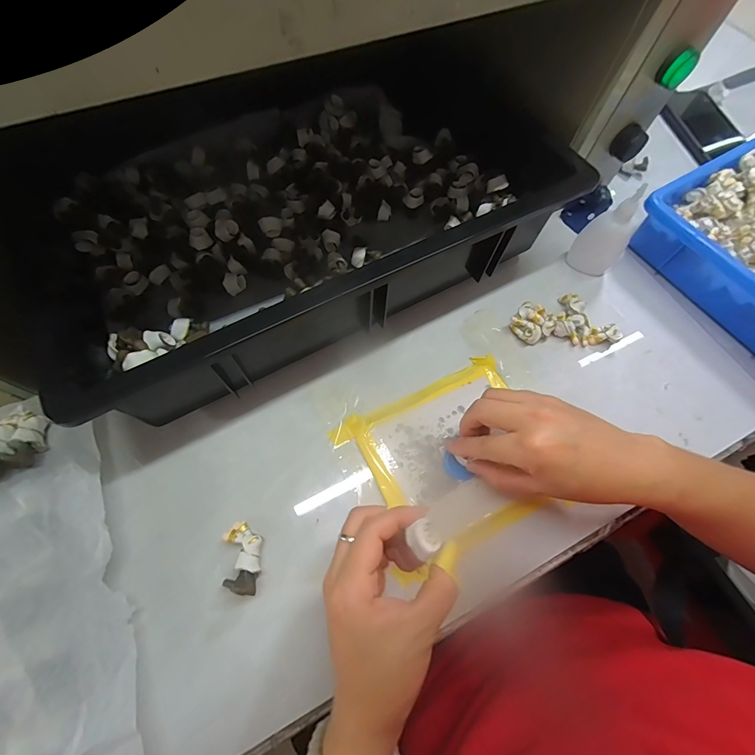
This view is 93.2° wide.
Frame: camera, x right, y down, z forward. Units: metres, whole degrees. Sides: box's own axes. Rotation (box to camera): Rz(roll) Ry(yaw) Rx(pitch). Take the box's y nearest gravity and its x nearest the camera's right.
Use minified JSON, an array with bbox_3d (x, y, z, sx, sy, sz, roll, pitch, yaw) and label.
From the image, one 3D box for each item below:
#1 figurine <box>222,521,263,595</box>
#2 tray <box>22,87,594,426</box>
[{"bbox_3d":[-0.100,0.133,0.265,0.026,0.025,0.047,-2,67,-3],"label":"figurine"},{"bbox_3d":[-0.077,-0.168,0.362,0.461,0.075,0.286,-28,70,-13],"label":"tray"}]

